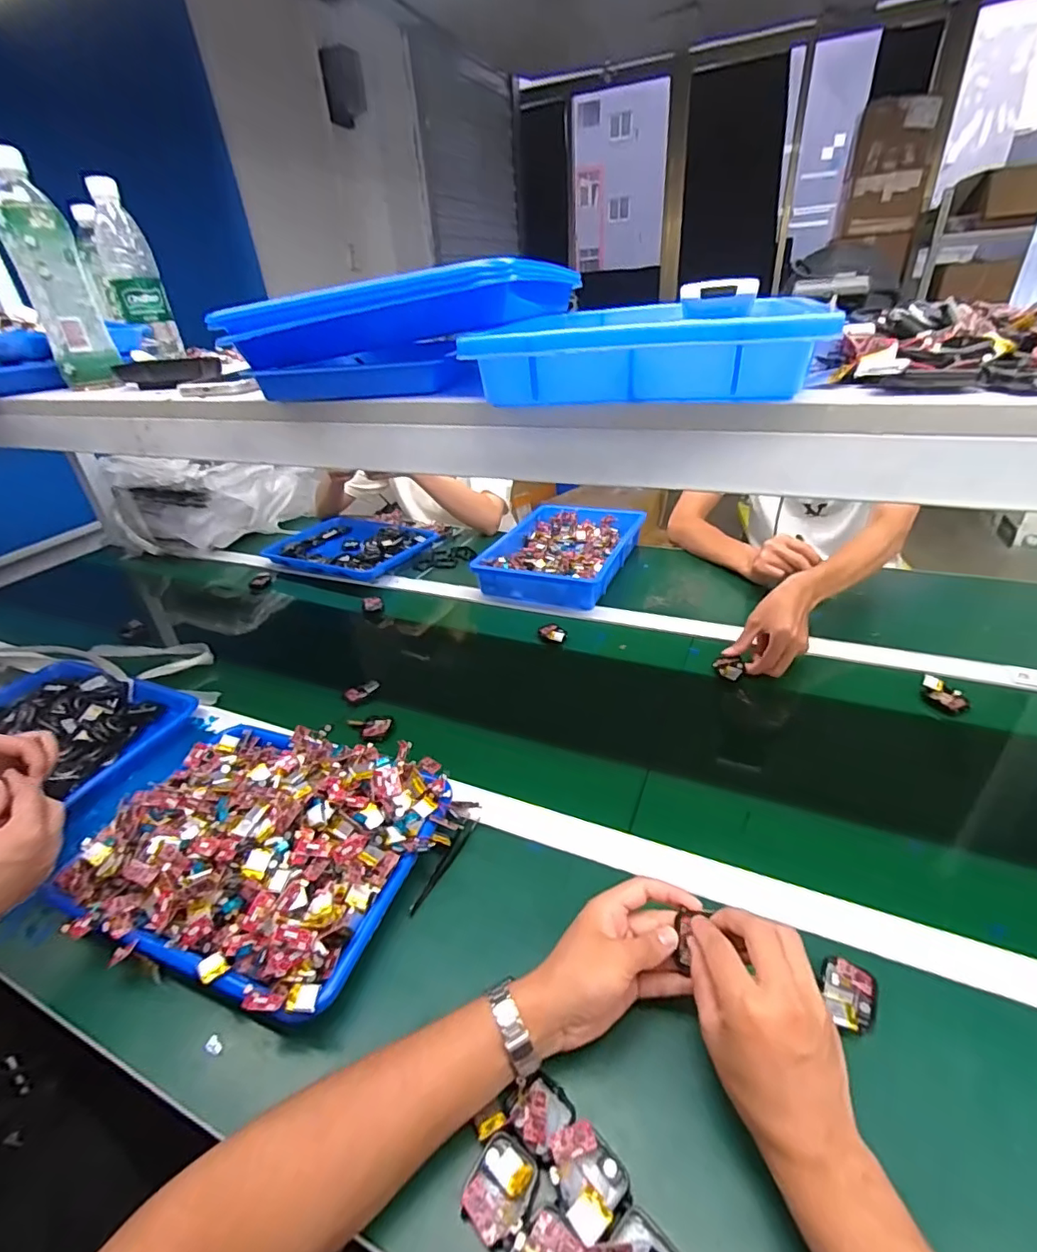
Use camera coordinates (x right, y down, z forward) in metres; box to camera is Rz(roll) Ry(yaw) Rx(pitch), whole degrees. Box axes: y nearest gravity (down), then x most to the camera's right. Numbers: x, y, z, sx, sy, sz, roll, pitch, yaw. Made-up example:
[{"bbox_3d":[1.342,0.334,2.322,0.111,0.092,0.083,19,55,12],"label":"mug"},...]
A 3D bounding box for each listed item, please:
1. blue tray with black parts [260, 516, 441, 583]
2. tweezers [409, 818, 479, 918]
[{"bbox_3d":[-0.350,-0.171,1.157,0.319,0.034,0.231,9,35,21],"label":"blue tray with black parts"},{"bbox_3d":[-0.074,0.238,0.552,0.010,0.017,0.115,13,36,27],"label":"tweezers"}]

